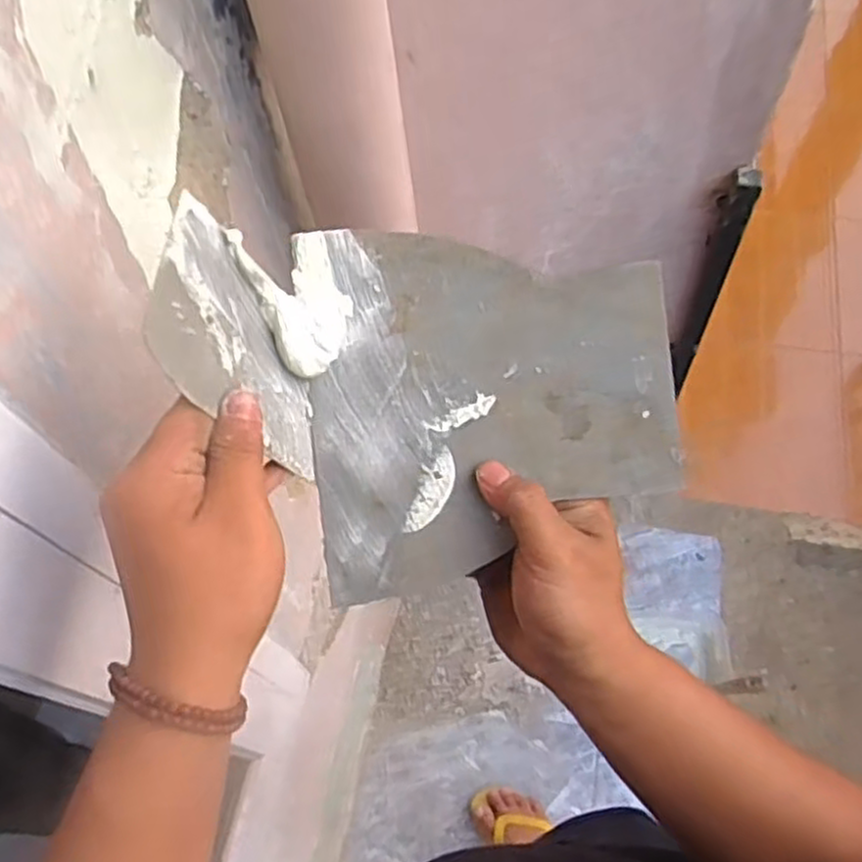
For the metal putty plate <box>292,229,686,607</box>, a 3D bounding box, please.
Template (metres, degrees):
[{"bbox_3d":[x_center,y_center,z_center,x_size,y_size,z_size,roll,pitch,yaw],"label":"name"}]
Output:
[{"bbox_3d":[0.030,-0.017,0.388,0.183,0.011,0.182,-7,88,3],"label":"metal putty plate"}]

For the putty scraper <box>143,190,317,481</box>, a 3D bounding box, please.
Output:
[{"bbox_3d":[-0.085,-0.038,0.351,0.006,0.122,0.078,-6,62,23],"label":"putty scraper"}]

